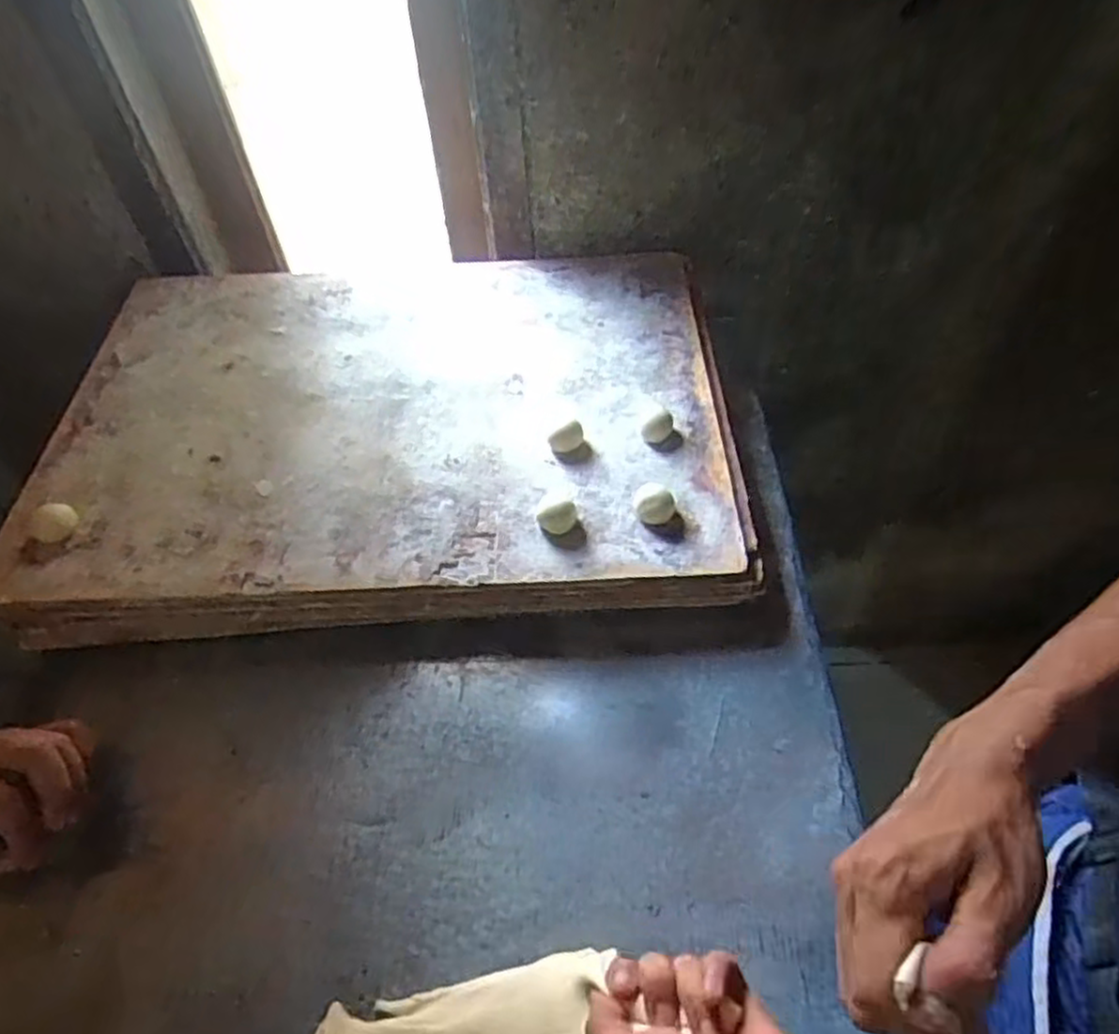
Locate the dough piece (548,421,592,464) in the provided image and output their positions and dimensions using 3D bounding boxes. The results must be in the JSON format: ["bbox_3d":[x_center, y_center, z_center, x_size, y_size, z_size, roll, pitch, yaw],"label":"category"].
[{"bbox_3d":[0.010,-0.061,0.631,0.031,0.023,0.030,-27,56,-16],"label":"dough piece"}]

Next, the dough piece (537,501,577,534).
[{"bbox_3d":[0.000,0.000,0.575,0.029,0.015,0.029,-2,53,2],"label":"dough piece"}]

